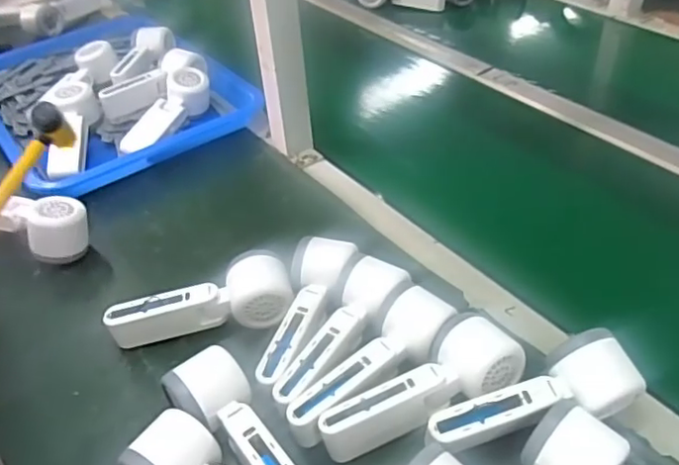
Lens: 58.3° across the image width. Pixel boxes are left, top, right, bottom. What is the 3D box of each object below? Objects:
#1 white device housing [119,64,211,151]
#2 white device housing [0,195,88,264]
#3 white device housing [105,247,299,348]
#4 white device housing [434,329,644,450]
[{"bbox_3d":[-0.243,-0.166,0.834,0.050,0.054,0.165,16,44,21],"label":"white device housing"},{"bbox_3d":[-0.355,-0.014,0.678,0.160,0.063,0.062,14,44,20],"label":"white device housing"},{"bbox_3d":[-0.129,0.068,0.576,0.169,0.049,0.067,-7,40,-4],"label":"white device housing"},{"bbox_3d":[0.147,0.133,0.459,0.165,0.047,0.057,-20,43,-18],"label":"white device housing"}]

